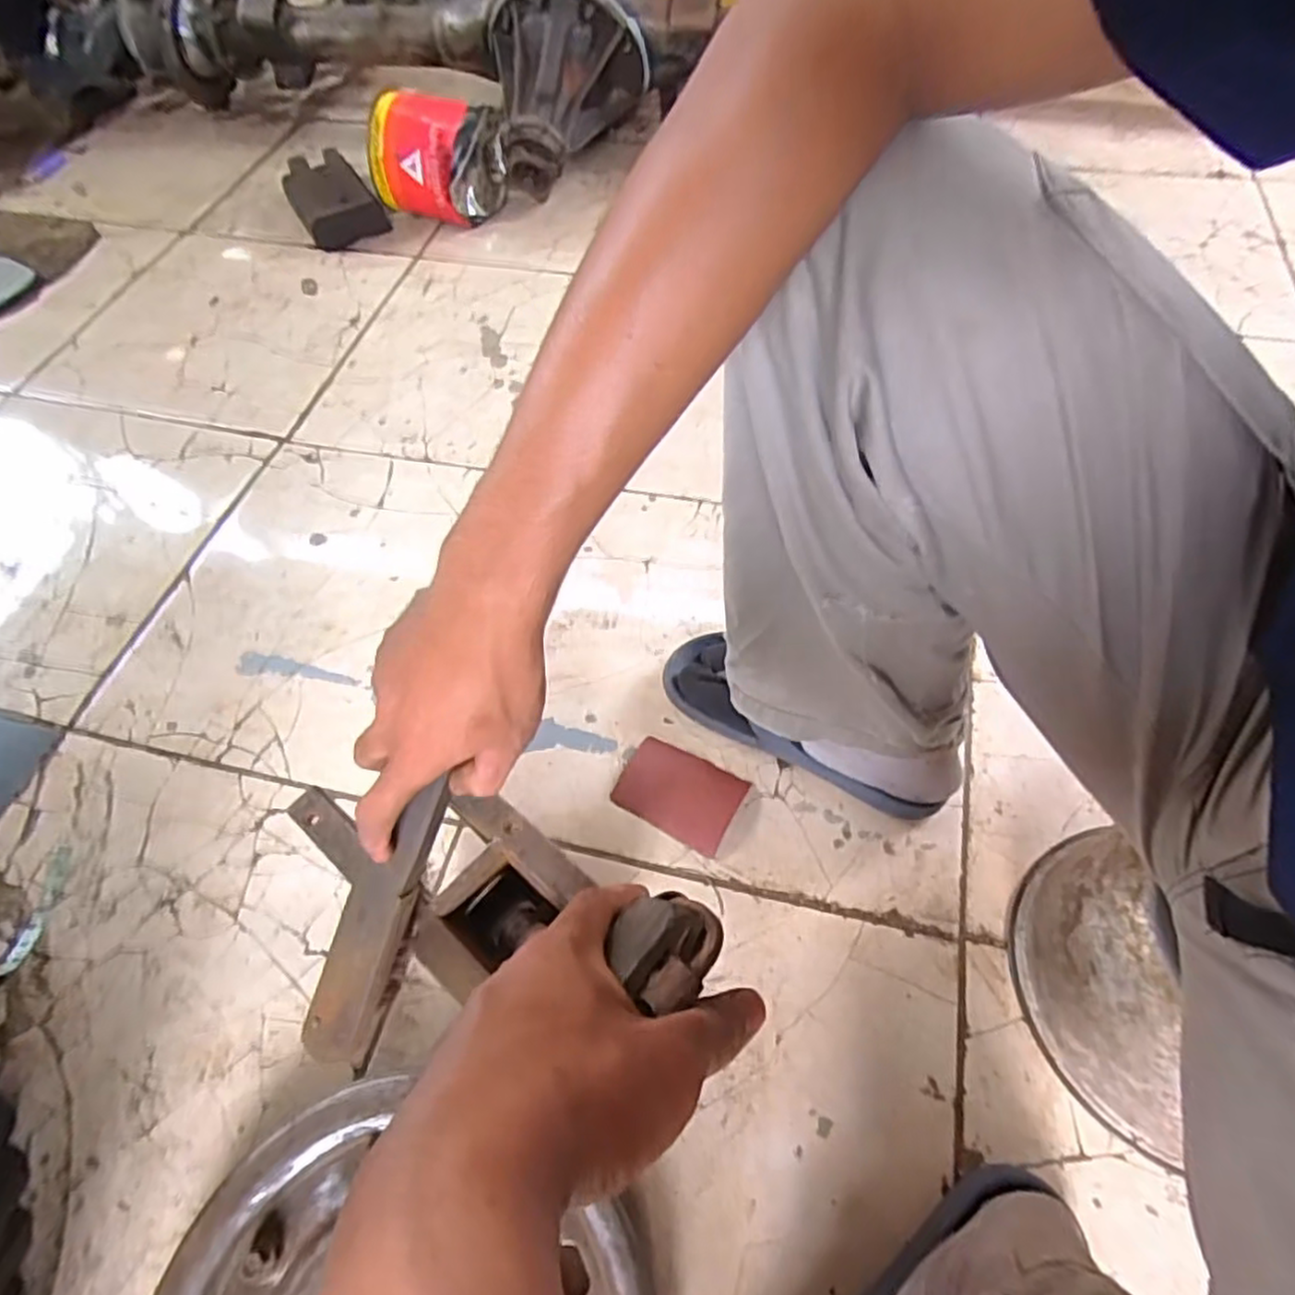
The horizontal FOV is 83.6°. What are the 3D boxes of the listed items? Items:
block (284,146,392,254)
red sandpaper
[{"bbox_3d":[-0.493,-0.698,1.121,0.115,0.061,0.194,-31,62,-17],"label":"block"},{"bbox_3d":[0.026,0.123,0.623,0.104,0.004,0.071,23,62,20],"label":"red sandpaper"}]

